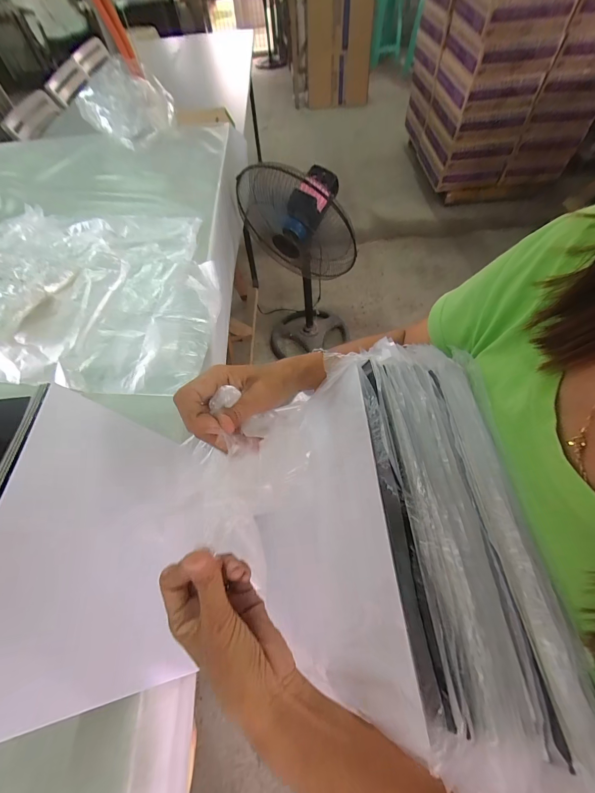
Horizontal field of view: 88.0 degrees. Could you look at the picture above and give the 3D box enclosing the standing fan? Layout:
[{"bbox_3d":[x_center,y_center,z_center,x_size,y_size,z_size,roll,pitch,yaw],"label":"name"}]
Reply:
[{"bbox_3d":[0.017,-0.477,1.225,0.360,0.884,0.376,1,59,4],"label":"standing fan"}]

